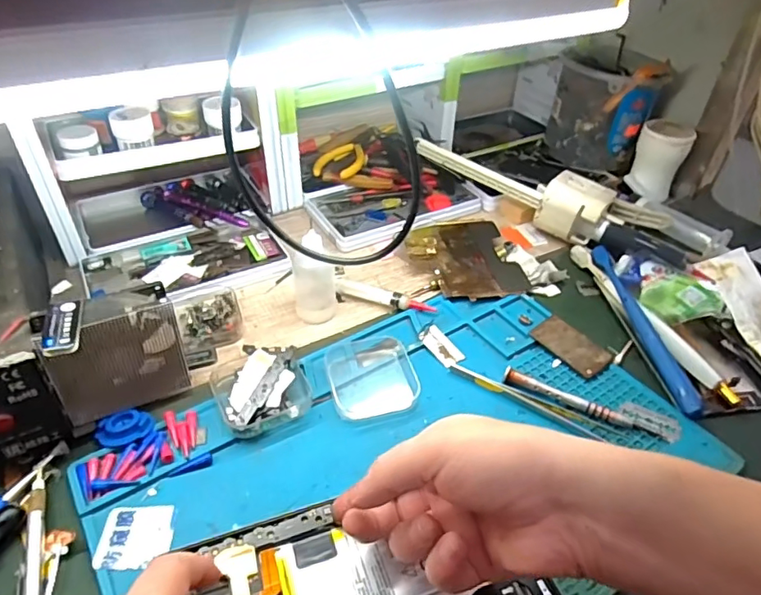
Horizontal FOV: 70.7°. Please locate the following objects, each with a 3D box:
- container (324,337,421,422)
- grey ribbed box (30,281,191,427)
[{"bbox_3d":[-0.009,0.056,0.407,0.061,0.014,0.071,-11,43,-14],"label":"container"},{"bbox_3d":[-0.179,0.038,0.366,0.081,0.083,0.031,-21,46,-24],"label":"grey ribbed box"}]

